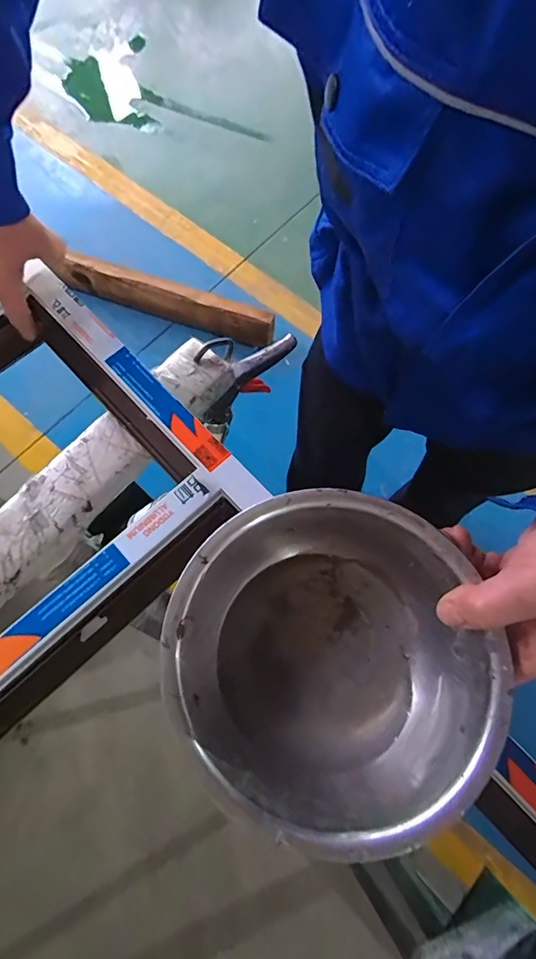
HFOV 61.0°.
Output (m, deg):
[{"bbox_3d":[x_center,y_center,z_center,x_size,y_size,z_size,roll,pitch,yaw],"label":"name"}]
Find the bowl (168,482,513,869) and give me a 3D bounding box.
[{"bbox_3d":[0.037,0.113,0.295,0.194,0.087,0.184,0,71,1],"label":"bowl"}]

